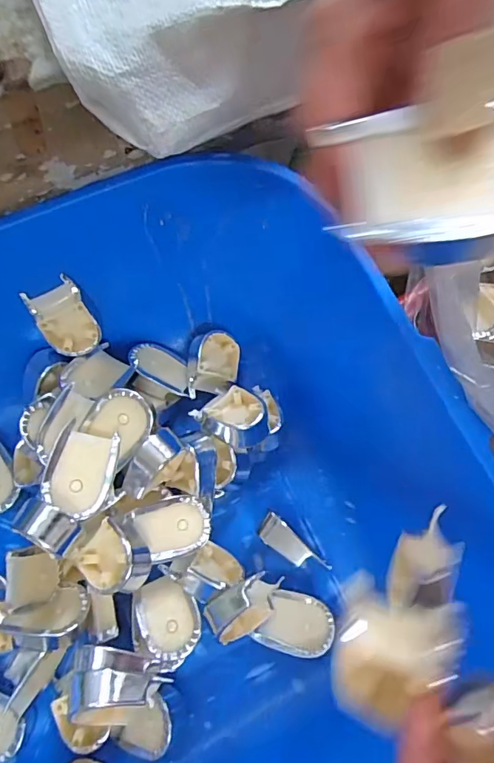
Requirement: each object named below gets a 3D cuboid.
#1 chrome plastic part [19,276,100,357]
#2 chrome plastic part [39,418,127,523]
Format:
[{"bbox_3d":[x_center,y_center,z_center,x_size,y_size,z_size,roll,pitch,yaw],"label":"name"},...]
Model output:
[{"bbox_3d":[-0.160,-0.054,0.416,0.044,0.067,0.010,-29,32,-11],"label":"chrome plastic part"},{"bbox_3d":[-0.128,0.072,0.368,0.053,0.025,0.064,13,73,-23],"label":"chrome plastic part"}]

